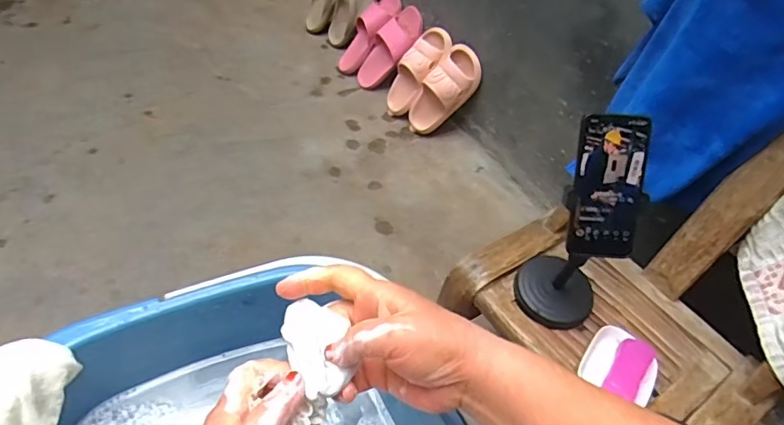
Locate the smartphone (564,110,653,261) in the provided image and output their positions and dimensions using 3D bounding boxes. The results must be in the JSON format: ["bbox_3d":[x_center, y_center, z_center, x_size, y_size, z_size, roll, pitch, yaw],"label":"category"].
[{"bbox_3d":[0.248,-0.028,0.612,0.079,0.163,0.009,5,12,3],"label":"smartphone"}]

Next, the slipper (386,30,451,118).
[{"bbox_3d":[0.053,-0.347,1.342,0.057,0.236,0.109,7,38,-41],"label":"slipper"}]

